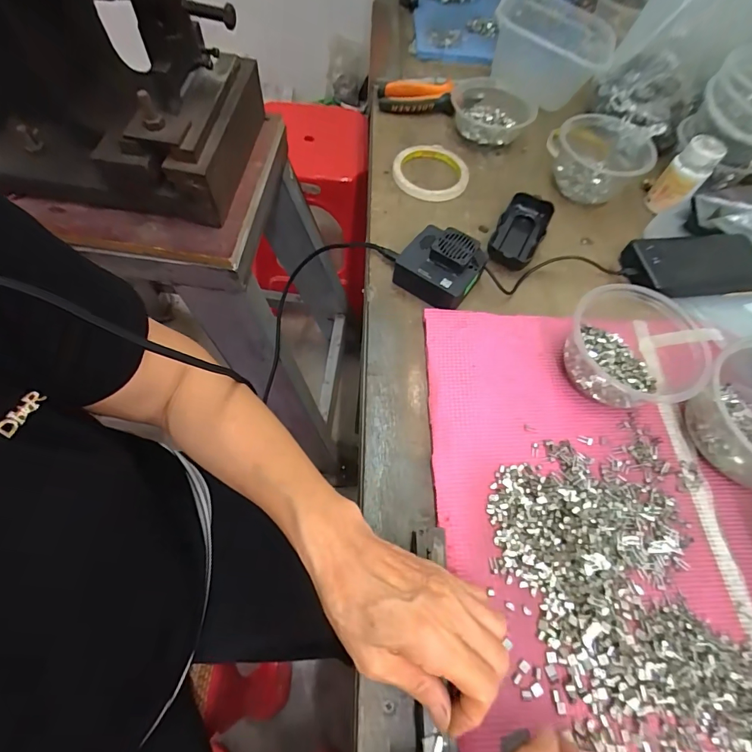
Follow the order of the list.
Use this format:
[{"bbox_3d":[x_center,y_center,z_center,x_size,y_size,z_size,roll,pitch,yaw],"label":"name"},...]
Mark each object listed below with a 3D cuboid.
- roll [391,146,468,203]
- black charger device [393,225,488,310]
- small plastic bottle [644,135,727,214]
[{"bbox_3d":[0.072,-0.268,0.529,0.096,0.015,0.096,1,62,-2],"label":"roll"},{"bbox_3d":[0.067,-0.116,0.430,0.079,0.046,0.068,34,66,14],"label":"black charger device"},{"bbox_3d":[0.379,-0.246,0.502,0.044,0.079,0.039,36,66,15],"label":"small plastic bottle"}]

